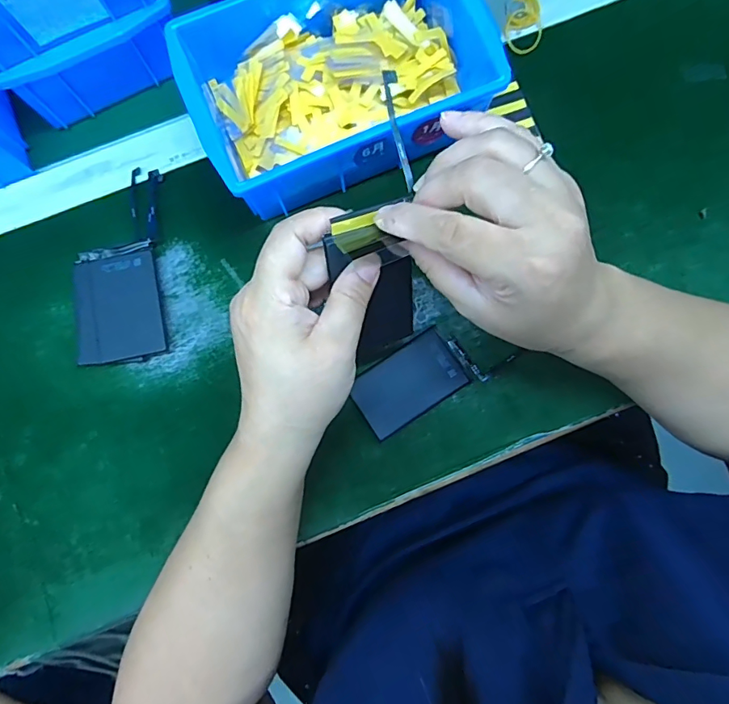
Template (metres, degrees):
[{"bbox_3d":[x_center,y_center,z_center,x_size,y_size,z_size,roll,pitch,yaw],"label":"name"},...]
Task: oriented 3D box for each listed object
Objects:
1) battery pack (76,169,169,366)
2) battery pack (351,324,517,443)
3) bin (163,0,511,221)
[{"bbox_3d":[-0.182,-0.065,0.338,0.062,0.014,0.146,-8,77,3],"label":"battery pack"},{"bbox_3d":[0.040,0.017,0.324,0.097,0.008,0.049,-32,79,-6],"label":"battery pack"},{"bbox_3d":[-0.024,-0.200,0.333,0.201,0.076,0.155,-25,81,-3],"label":"bin"}]

